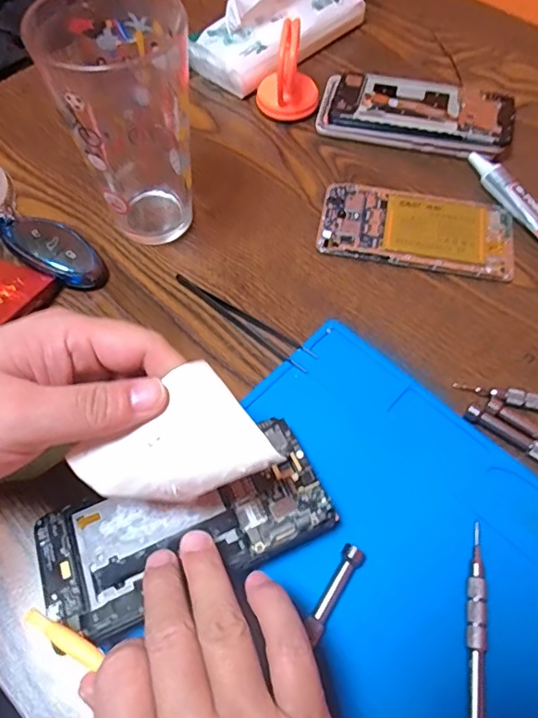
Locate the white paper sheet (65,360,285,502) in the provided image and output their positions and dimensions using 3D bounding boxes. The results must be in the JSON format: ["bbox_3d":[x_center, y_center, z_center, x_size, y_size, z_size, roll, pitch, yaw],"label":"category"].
[{"bbox_3d":[-0.043,0.045,0.232,0.074,0.032,0.056,-31,66,-16],"label":"white paper sheet"}]

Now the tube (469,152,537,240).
[{"bbox_3d":[0.189,-0.123,0.400,0.025,0.020,0.103,-29,65,-15],"label":"tube"}]

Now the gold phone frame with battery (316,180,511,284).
[{"bbox_3d":[0.111,-0.099,0.390,0.141,0.009,0.070,11,62,6],"label":"gold phone frame with battery"}]

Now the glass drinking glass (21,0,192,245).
[{"bbox_3d":[-0.089,-0.151,0.343,0.080,0.143,0.087,-8,61,-5],"label":"glass drinking glass"}]

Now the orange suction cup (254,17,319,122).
[{"bbox_3d":[0.016,-0.241,0.439,0.051,0.064,0.048,0,61,0],"label":"orange suction cup"}]

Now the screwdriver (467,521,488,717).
[{"bbox_3d":[0.104,0.135,0.258,0.010,0.006,0.101,9,61,5],"label":"screwdriver"}]

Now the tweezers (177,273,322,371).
[{"bbox_3d":[-0.016,-0.028,0.355,0.112,0.007,0.017,37,67,18],"label":"tweezers"}]

